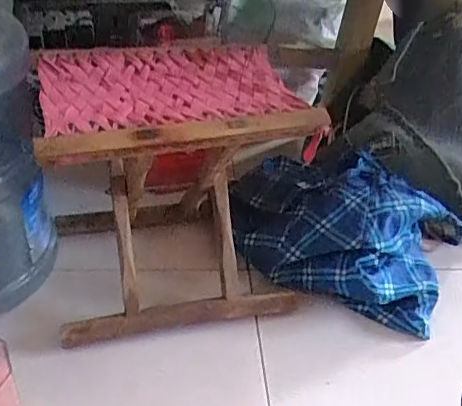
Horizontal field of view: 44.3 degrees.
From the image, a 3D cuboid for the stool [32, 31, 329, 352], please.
[{"bbox_3d":[-0.085,-0.029,0.777,0.308,0.312,0.260,-6,37,-13],"label":"stool"}]

